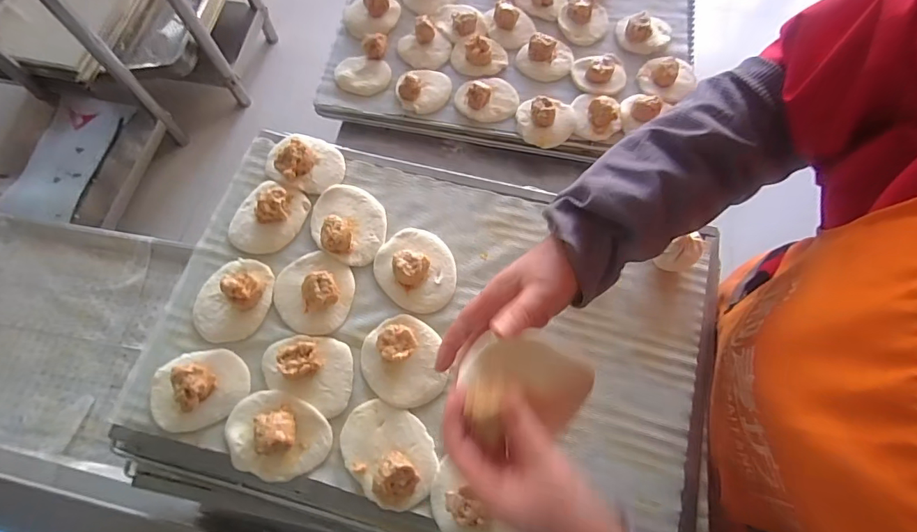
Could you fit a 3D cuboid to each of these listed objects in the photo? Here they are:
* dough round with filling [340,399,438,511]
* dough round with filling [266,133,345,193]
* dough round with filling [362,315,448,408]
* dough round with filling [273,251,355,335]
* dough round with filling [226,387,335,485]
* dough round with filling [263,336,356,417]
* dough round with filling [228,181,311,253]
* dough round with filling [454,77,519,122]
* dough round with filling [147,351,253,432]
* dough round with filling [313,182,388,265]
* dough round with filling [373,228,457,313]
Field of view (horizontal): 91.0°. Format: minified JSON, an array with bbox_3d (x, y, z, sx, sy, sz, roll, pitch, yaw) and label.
[{"bbox_3d":[-0.070,0.183,0.443,0.079,0.028,0.106,-41,74,-13],"label":"dough round with filling"},{"bbox_3d":[-0.194,-0.135,0.563,0.096,0.034,0.071,16,71,6],"label":"dough round with filling"},{"bbox_3d":[-0.062,0.098,0.476,0.084,0.034,0.096,-11,70,-4],"label":"dough round with filling"},{"bbox_3d":[-0.166,0.026,0.508,0.088,0.029,0.091,0,70,0],"label":"dough round with filling"},{"bbox_3d":[-0.185,0.168,0.447,0.104,0.040,0.079,16,71,6],"label":"dough round with filling"},{"bbox_3d":[-0.160,0.105,0.477,0.101,0.030,0.071,22,71,8],"label":"dough round with filling"},{"bbox_3d":[-0.231,-0.063,0.536,0.079,0.035,0.091,20,71,8],"label":"dough round with filling"},{"bbox_3d":[0.045,-0.272,0.698,0.099,0.035,0.084,2,70,1],"label":"dough round with filling"},{"bbox_3d":[-0.275,0.126,0.468,0.099,0.033,0.078,-7,70,-2],"label":"dough round with filling"},{"bbox_3d":[-0.134,-0.056,0.537,0.099,0.031,0.088,30,73,11],"label":"dough round with filling"},{"bbox_3d":[-0.048,0.000,0.517,0.099,0.033,0.089,42,75,14],"label":"dough round with filling"}]

